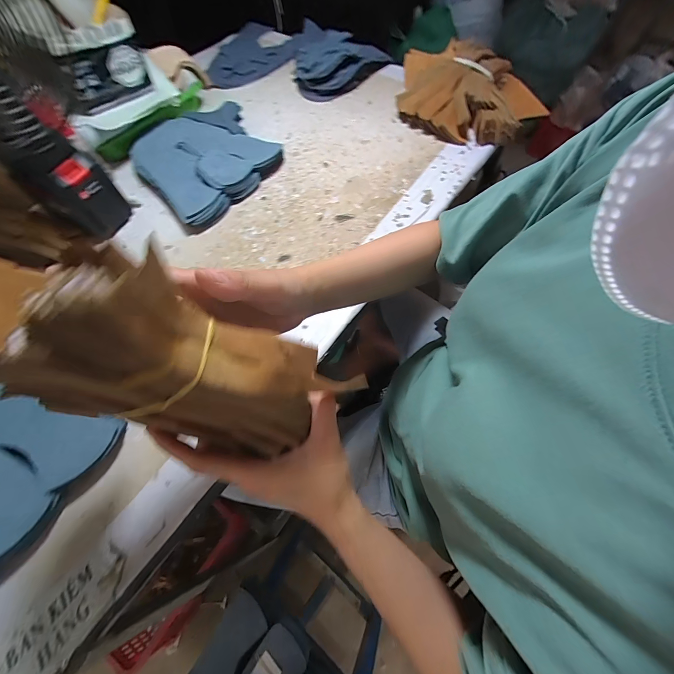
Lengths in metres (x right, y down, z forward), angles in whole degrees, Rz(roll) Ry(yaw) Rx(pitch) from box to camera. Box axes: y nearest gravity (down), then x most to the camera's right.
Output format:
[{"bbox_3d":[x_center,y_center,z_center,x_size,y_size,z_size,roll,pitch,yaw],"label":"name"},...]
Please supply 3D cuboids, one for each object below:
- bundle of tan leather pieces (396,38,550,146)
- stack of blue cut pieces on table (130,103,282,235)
[{"bbox_3d":[0.229,-0.436,0.541,0.238,0.073,0.208,13,65,9],"label":"bundle of tan leather pieces"},{"bbox_3d":[-0.221,-0.303,0.529,0.208,0.031,0.248,-38,68,-14],"label":"stack of blue cut pieces on table"}]

